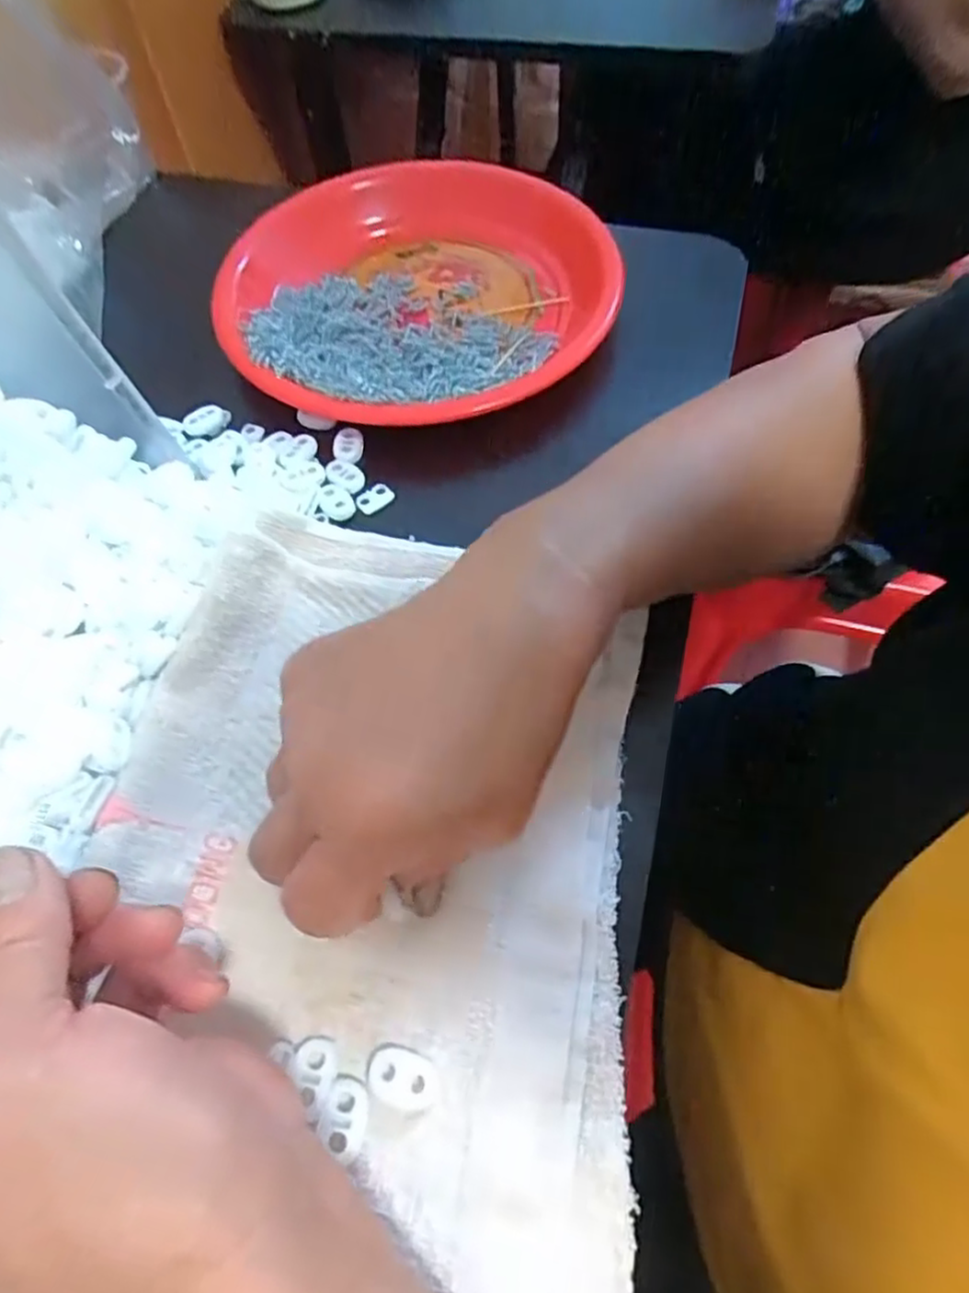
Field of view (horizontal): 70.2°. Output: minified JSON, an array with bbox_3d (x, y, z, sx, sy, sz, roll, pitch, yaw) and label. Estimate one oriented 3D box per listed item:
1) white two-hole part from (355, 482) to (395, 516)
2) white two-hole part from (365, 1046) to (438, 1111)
[{"bbox_3d":[-0.056,-0.074,0.348,0.019,0.005,0.012,-39,66,-17],"label":"white two-hole part"},{"bbox_3d":[-0.026,0.136,0.218,0.022,0.004,0.015,11,62,9],"label":"white two-hole part"}]

